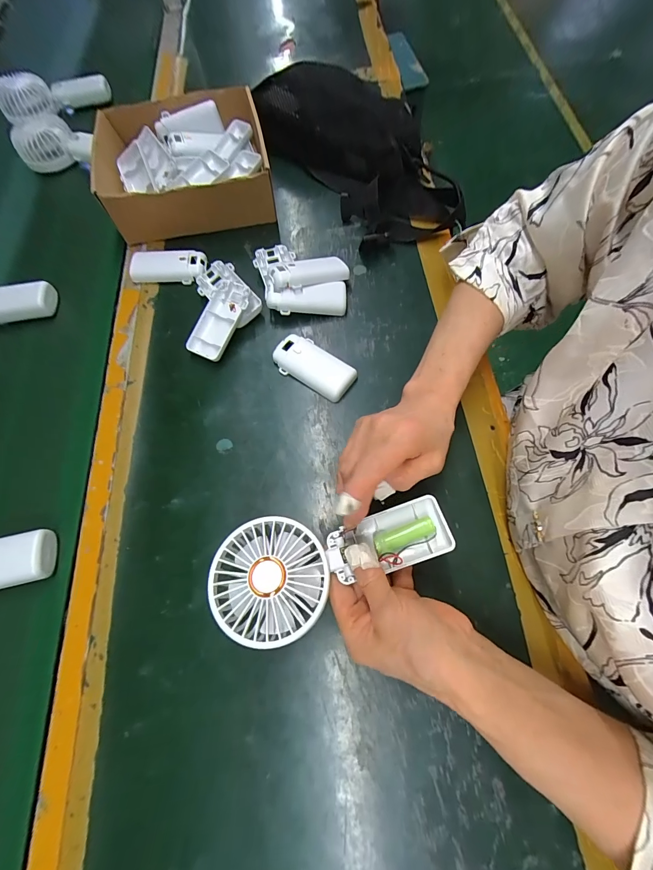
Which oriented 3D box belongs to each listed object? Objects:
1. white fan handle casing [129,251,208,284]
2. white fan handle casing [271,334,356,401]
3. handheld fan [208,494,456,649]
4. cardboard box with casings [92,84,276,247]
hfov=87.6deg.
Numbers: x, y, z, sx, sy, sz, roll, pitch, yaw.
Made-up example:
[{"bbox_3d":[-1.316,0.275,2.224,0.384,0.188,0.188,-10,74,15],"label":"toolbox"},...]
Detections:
[{"bbox_3d":[-0.201,-0.214,0.431,0.095,0.014,0.041,1,69,3],"label":"white fan handle casing"},{"bbox_3d":[-0.013,-0.077,0.377,0.092,0.014,0.048,31,73,13],"label":"white fan handle casing"},{"bbox_3d":[0.005,0.096,0.263,0.178,0.033,0.081,-13,69,-11],"label":"handheld fan"},{"bbox_3d":[-0.192,-0.380,0.473,0.206,0.065,0.215,-14,69,-3],"label":"cardboard box with casings"}]

